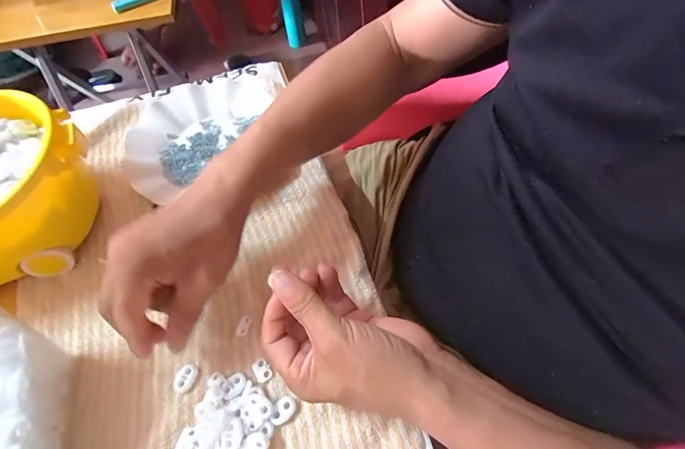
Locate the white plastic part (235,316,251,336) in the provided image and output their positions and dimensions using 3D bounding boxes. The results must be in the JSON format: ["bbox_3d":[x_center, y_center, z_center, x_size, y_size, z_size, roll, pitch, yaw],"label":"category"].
[{"bbox_3d":[-0.086,0.088,0.331,0.011,0.004,0.019,9,60,10],"label":"white plastic part"}]

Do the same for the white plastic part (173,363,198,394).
[{"bbox_3d":[-0.129,0.126,0.313,0.016,0.006,0.022,24,63,18],"label":"white plastic part"}]

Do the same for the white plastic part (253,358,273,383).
[{"bbox_3d":[-0.066,0.120,0.314,0.013,0.004,0.018,-26,60,-11],"label":"white plastic part"}]

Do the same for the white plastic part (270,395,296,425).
[{"bbox_3d":[-0.046,0.144,0.295,0.014,0.006,0.022,32,66,21],"label":"white plastic part"}]

